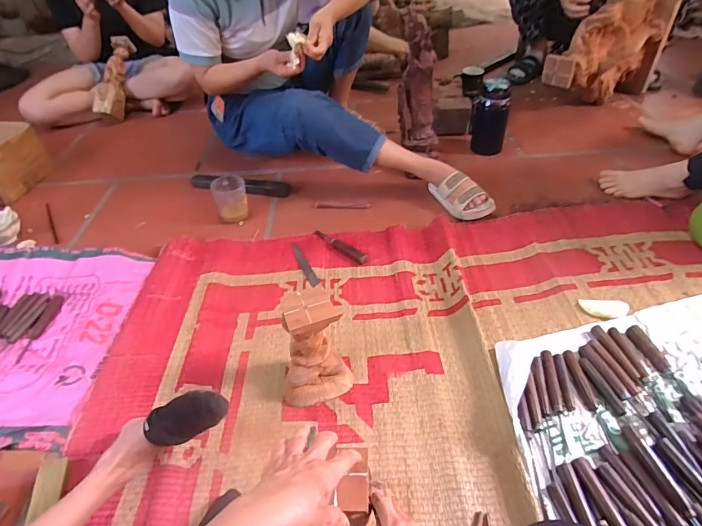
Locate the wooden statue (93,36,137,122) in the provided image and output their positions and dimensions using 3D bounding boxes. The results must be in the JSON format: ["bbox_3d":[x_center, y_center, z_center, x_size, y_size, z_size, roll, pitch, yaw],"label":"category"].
[{"bbox_3d":[-0.875,-0.682,1.616,0.094,0.084,0.290,10,87,12],"label":"wooden statue"}]

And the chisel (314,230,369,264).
[{"bbox_3d":[-0.029,-0.044,1.039,0.170,0.020,0.028,32,54,30],"label":"chisel"}]

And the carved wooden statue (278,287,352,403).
[{"bbox_3d":[-0.067,0.142,0.738,0.119,0.169,0.114,-12,45,-9],"label":"carved wooden statue"}]

